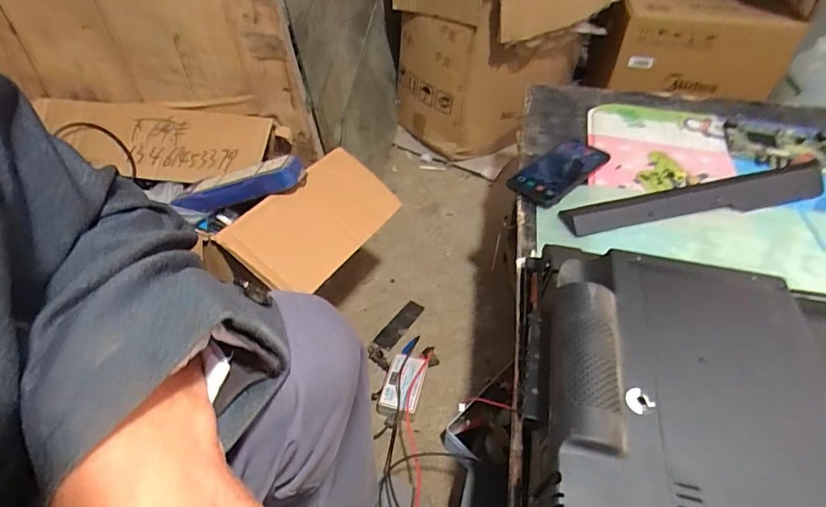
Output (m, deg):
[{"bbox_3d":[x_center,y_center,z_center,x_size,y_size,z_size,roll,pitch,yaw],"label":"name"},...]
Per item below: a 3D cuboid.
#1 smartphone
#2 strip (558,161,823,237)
[{"bbox_3d":[0.218,-0.127,0.699,0.170,0.008,0.082,-35,57,-29],"label":"smartphone"},{"bbox_3d":[0.398,-0.076,0.639,0.392,0.016,0.065,-10,47,-12],"label":"strip"}]

